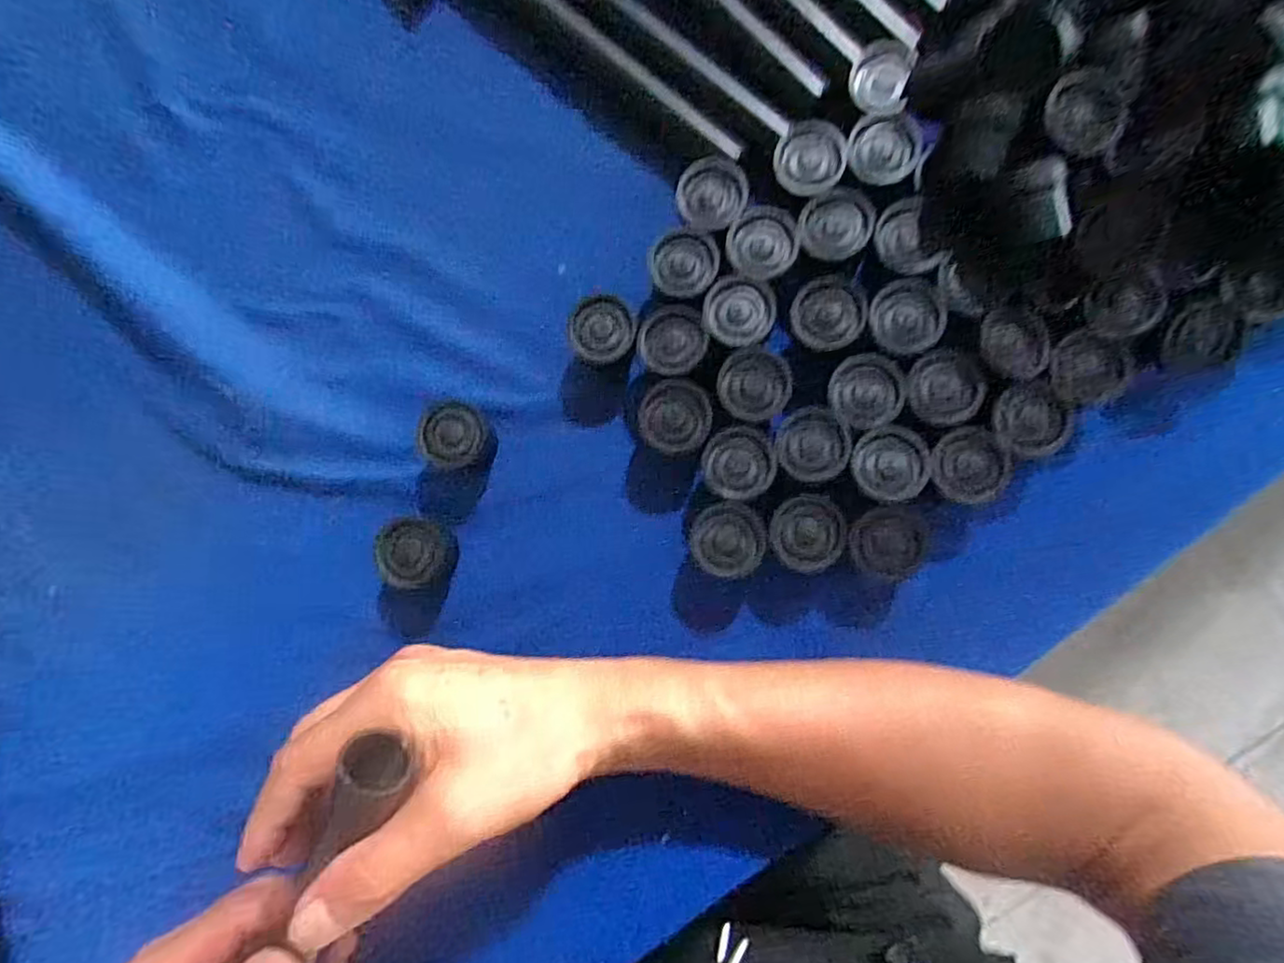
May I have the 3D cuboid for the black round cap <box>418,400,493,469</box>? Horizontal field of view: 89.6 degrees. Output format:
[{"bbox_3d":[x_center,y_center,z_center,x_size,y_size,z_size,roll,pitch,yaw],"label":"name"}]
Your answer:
[{"bbox_3d":[-0.097,-0.023,0.340,0.028,0.031,0.032,14,86,5],"label":"black round cap"}]

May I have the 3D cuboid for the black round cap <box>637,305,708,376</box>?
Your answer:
[{"bbox_3d":[0.015,-0.070,0.319,0.033,0.009,0.035,-15,84,3],"label":"black round cap"}]

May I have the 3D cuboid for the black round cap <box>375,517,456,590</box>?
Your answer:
[{"bbox_3d":[-0.115,0.036,0.333,0.027,0.038,0.034,-1,85,4],"label":"black round cap"}]

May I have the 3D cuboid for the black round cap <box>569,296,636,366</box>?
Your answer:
[{"bbox_3d":[-0.019,-0.076,0.337,0.032,0.023,0.034,0,85,4],"label":"black round cap"}]

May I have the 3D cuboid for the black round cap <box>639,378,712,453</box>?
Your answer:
[{"bbox_3d":[0.017,-0.031,0.327,0.034,0.027,0.034,0,85,4],"label":"black round cap"}]

